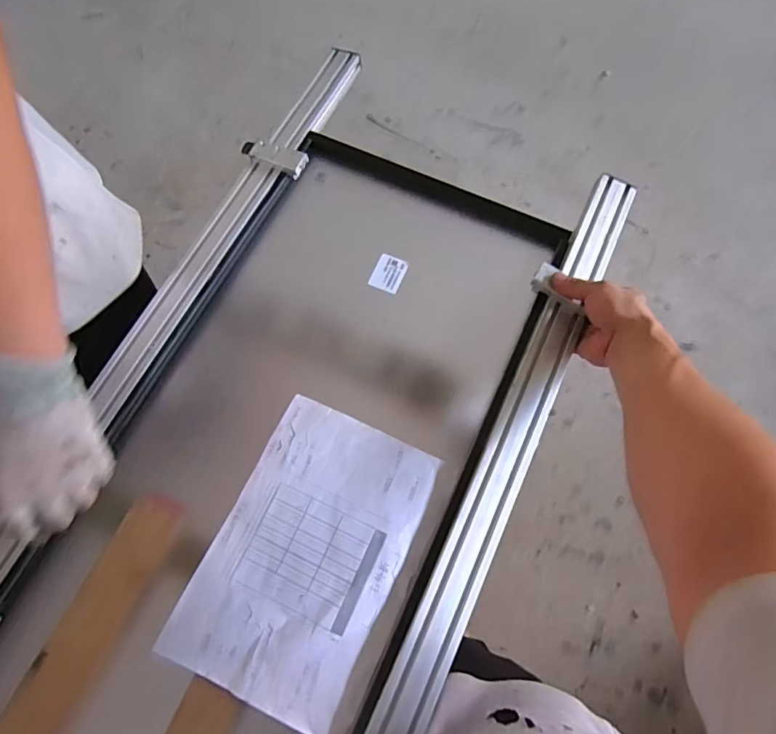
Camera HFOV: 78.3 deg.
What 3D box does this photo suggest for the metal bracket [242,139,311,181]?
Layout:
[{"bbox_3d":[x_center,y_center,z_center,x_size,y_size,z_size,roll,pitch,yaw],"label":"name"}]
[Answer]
[{"bbox_3d":[-0.158,-0.293,0.662,0.091,0.025,0.034,23,74,7],"label":"metal bracket"}]

